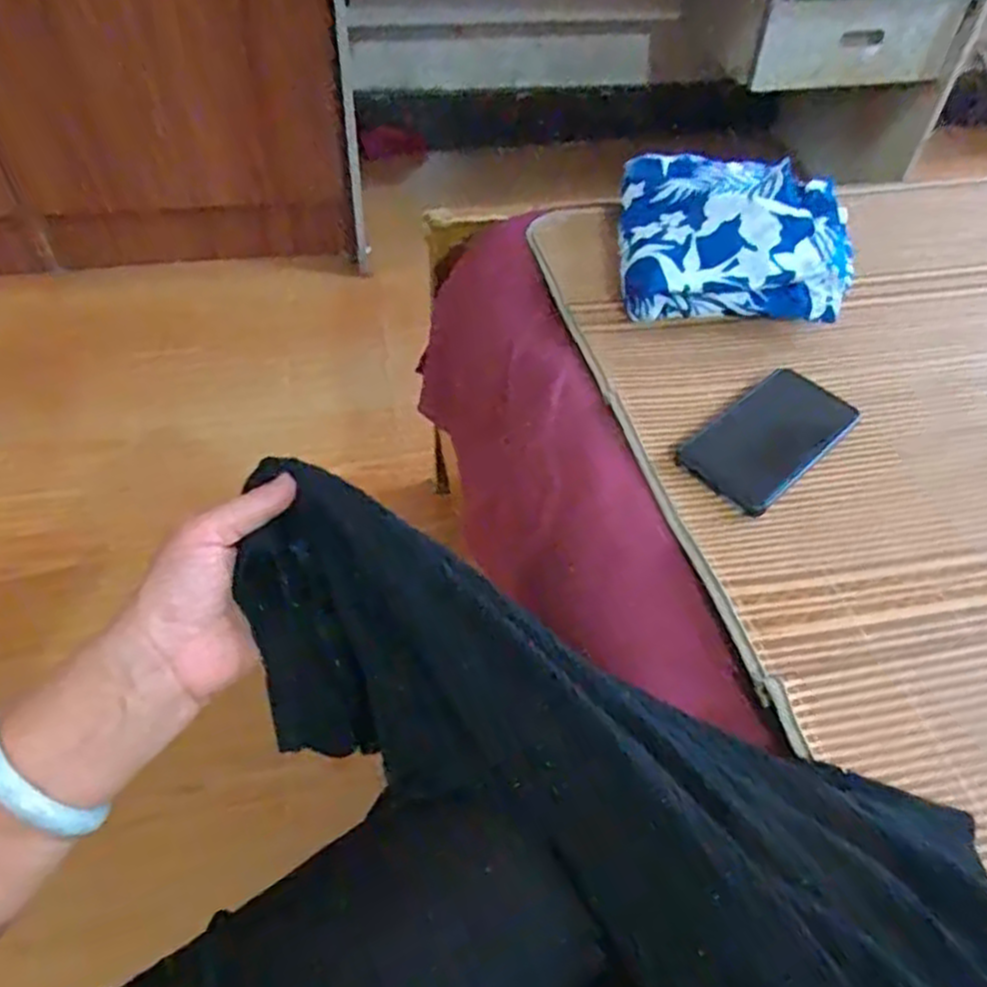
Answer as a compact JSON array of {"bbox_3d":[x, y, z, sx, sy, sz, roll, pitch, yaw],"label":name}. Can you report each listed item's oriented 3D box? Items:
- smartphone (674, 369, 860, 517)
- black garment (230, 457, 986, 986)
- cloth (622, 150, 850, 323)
[{"bbox_3d":[0.214,-0.046,0.584,0.147,0.013,0.079,-35,59,-29],"label":"smartphone"},{"bbox_3d":[0.102,0.164,0.363,0.518,0.094,0.152,30,53,13],"label":"black garment"},{"bbox_3d":[0.228,-0.247,0.717,0.210,0.083,0.199,3,48,0],"label":"cloth"}]

